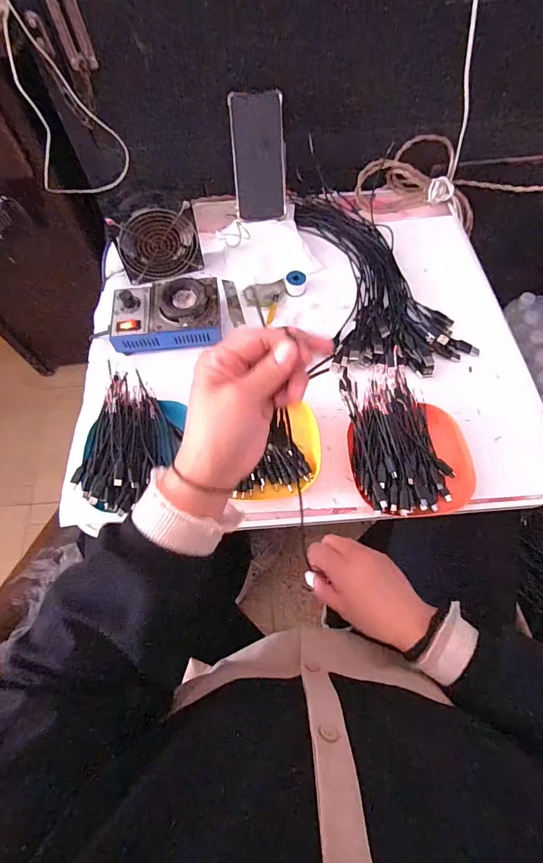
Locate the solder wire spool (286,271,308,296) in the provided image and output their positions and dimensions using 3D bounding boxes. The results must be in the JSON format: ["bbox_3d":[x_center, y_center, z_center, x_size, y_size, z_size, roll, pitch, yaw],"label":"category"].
[{"bbox_3d":[0.038,-0.225,0.604,0.029,0.026,0.025,1,65,2],"label":"solder wire spool"}]

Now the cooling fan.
[{"bbox_3d":[-0.165,-0.275,0.583,0.114,0.104,0.029,-14,66,-5],"label":"cooling fan"}]

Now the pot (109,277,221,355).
[{"bbox_3d":[-0.146,-0.160,0.557,0.149,0.058,0.099,-2,65,1],"label":"pot"}]

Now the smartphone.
[{"bbox_3d":[-0.018,-0.417,0.610,0.079,0.159,0.012,-4,29,0],"label":"smartphone"}]

